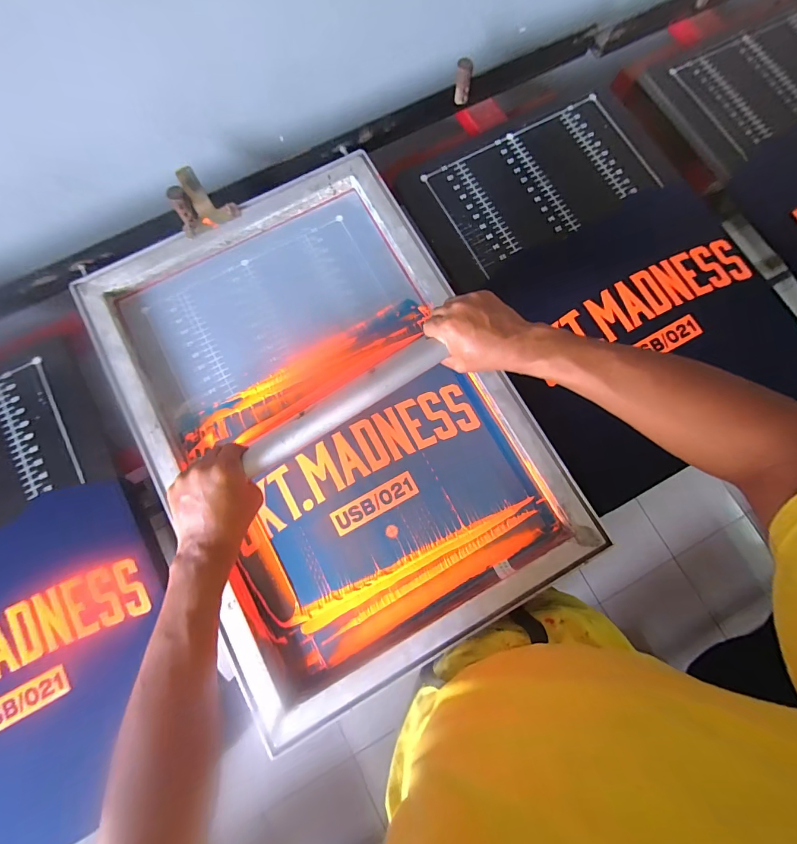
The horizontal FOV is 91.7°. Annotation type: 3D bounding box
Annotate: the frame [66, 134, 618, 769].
[{"bbox_3d":[-0.097,-0.016,0.521,0.456,0.044,0.646,-29,81,-6],"label":"frame"}]

